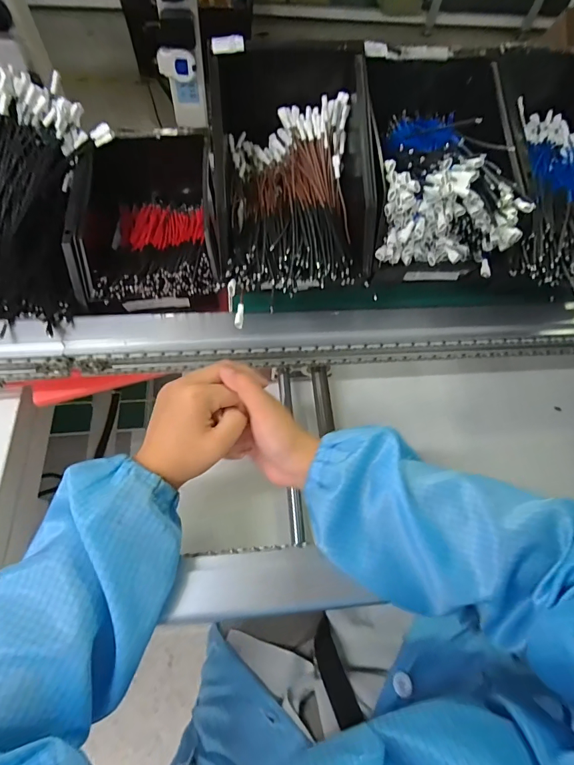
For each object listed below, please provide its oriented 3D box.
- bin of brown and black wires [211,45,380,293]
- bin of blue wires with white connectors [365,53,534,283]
[{"bbox_3d":[0.003,-0.234,0.411,0.157,0.087,0.287,-2,64,-3],"label":"bin of brown and black wires"},{"bbox_3d":[0.159,-0.239,0.414,0.154,0.107,0.241,-3,64,-4],"label":"bin of blue wires with white connectors"}]

